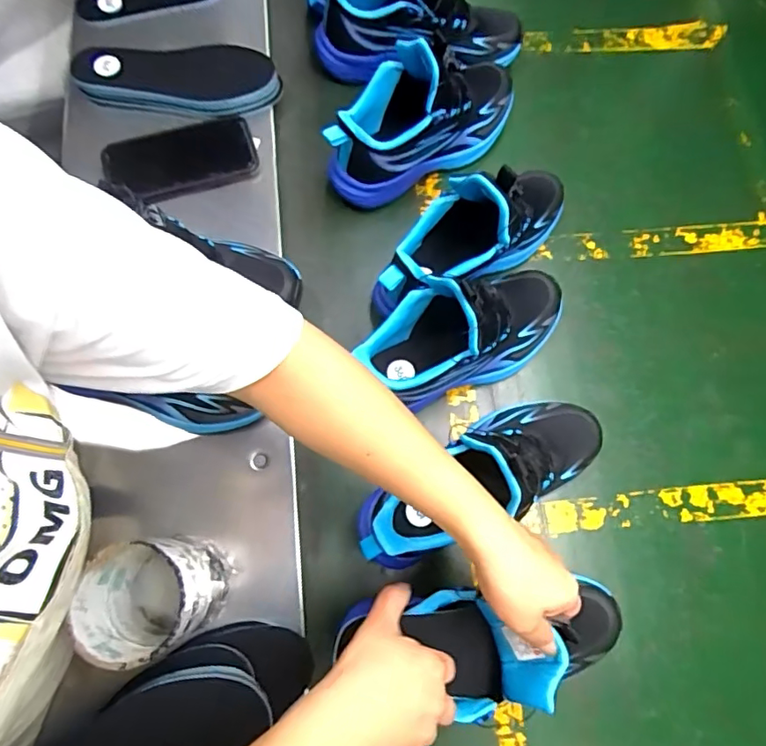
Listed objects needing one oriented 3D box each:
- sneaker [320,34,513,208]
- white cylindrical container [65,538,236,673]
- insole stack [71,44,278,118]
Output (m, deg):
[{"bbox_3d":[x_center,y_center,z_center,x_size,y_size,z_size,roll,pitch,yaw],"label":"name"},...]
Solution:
[{"bbox_3d":[0.044,-0.289,0.588,0.244,0.133,0.100,-32,77,-11],"label":"sneaker"},{"bbox_3d":[-0.180,0.178,0.429,0.084,0.113,0.075,-9,73,-4],"label":"white cylindrical container"},{"bbox_3d":[-0.232,-0.341,0.616,0.218,0.035,0.076,3,72,0],"label":"insole stack"}]

